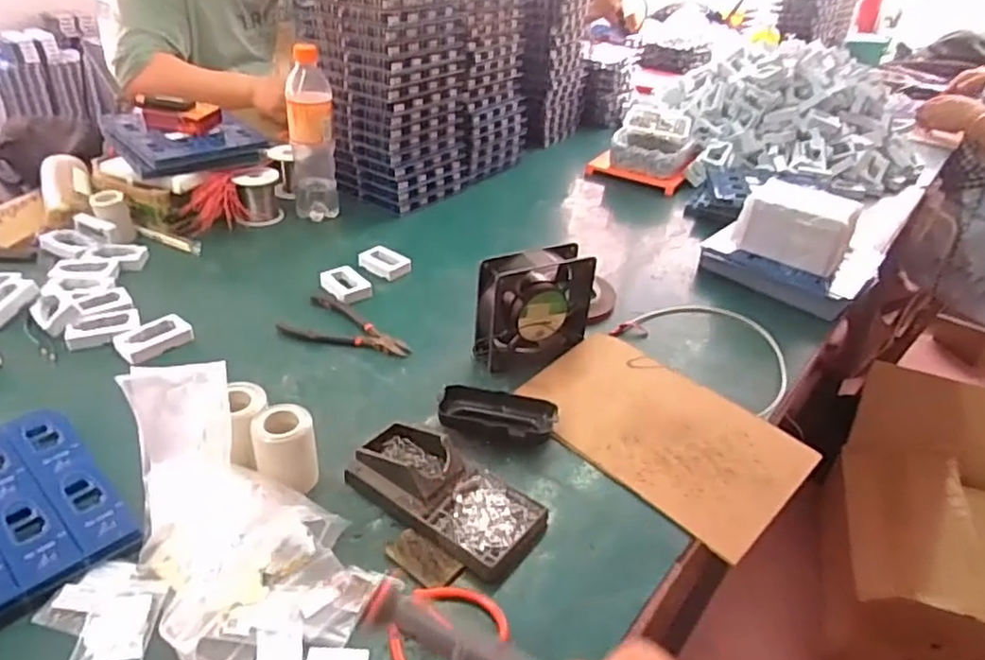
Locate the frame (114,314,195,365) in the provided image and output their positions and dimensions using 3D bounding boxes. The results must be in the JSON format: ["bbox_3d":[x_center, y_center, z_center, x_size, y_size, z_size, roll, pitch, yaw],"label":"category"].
[{"bbox_3d":[-0.367,0.008,0.723,0.048,0.019,0.072,32,43,34],"label":"frame"}]

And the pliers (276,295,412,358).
[{"bbox_3d":[-0.161,-0.001,0.760,0.159,0.010,0.079,19,38,21],"label":"pliers"}]

